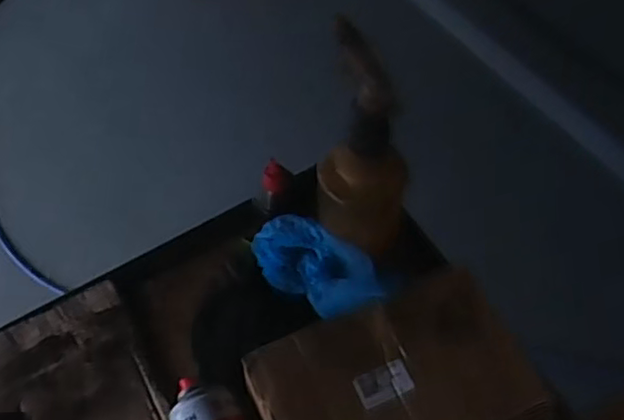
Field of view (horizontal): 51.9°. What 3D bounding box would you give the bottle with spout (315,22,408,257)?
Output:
[{"bbox_3d":[0.046,-0.051,0.582,0.086,0.204,0.077,20,60,13],"label":"bottle with spout"}]

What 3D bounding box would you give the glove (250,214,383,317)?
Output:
[{"bbox_3d":[0.001,0.060,0.663,0.165,0.060,0.067,24,60,33],"label":"glove"}]

